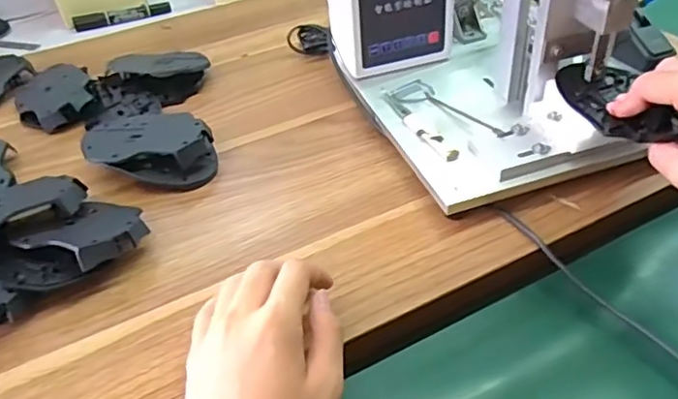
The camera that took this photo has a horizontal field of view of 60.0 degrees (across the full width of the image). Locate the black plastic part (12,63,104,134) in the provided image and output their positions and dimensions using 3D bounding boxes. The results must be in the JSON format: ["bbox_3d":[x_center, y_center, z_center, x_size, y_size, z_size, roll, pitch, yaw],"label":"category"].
[{"bbox_3d":[-0.298,-0.111,0.621,0.079,0.026,0.107,-26,45,-23],"label":"black plastic part"}]

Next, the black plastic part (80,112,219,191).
[{"bbox_3d":[-0.168,-0.047,0.530,0.120,0.035,0.074,7,42,13],"label":"black plastic part"}]

